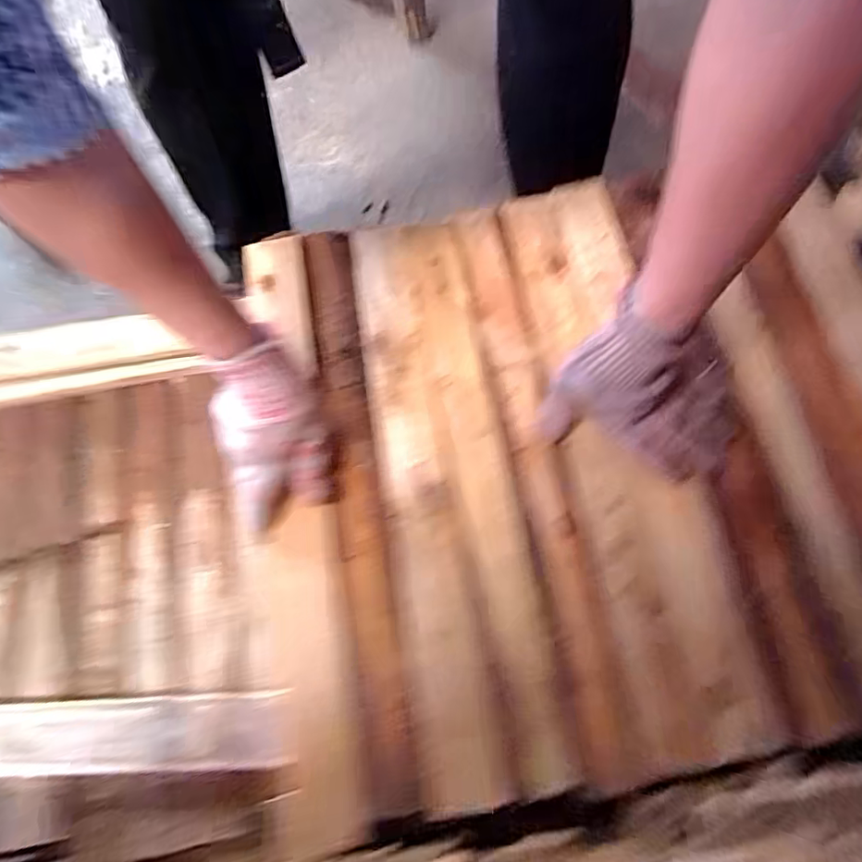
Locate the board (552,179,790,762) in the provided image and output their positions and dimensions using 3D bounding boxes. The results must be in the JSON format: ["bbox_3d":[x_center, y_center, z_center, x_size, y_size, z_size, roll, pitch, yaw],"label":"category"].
[{"bbox_3d":[0.169,-0.005,0.454,0.108,0.012,0.489,-7,72,-1],"label":"board"}]

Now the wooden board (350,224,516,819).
[{"bbox_3d":[-0.012,0.035,0.450,0.063,0.008,0.484,-9,72,-1],"label":"wooden board"}]

